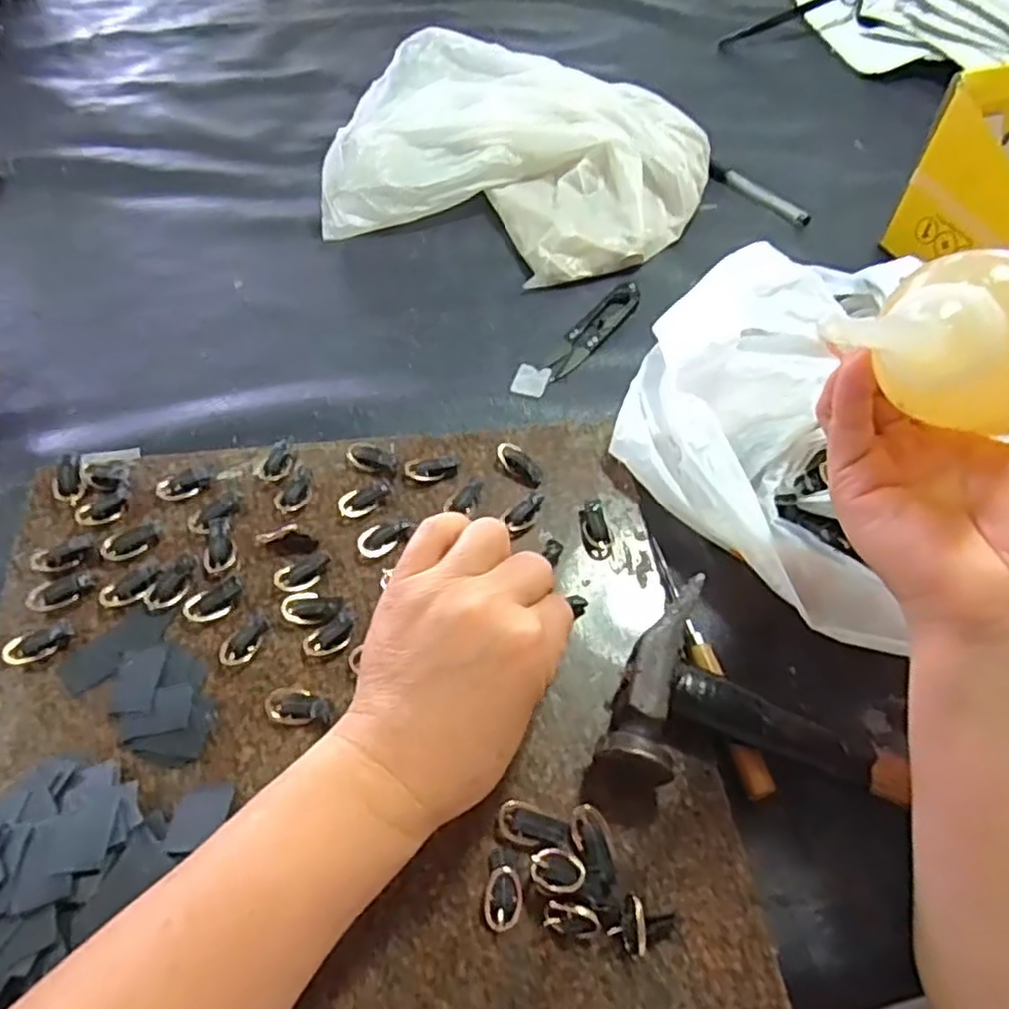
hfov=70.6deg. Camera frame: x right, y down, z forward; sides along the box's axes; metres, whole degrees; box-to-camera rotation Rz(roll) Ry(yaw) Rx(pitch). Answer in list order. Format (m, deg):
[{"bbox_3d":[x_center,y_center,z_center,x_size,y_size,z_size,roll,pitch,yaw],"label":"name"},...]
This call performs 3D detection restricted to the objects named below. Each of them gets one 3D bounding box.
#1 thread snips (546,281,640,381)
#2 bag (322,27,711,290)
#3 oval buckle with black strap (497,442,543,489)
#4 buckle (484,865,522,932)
[{"bbox_3d":[0.058,-0.113,0.451,0.024,0.008,0.098,32,58,18],"label":"thread snips"},{"bbox_3d":[0.014,-0.270,0.537,0.266,0.058,0.247,16,55,7],"label":"bag"},{"bbox_3d":[0.008,-0.021,0.361,0.016,0.009,0.027,-26,60,-21],"label":"oval buckle with black strap"},{"bbox_3d":[-0.001,0.140,0.253,0.013,0.009,0.019,4,54,-1],"label":"buckle"}]

